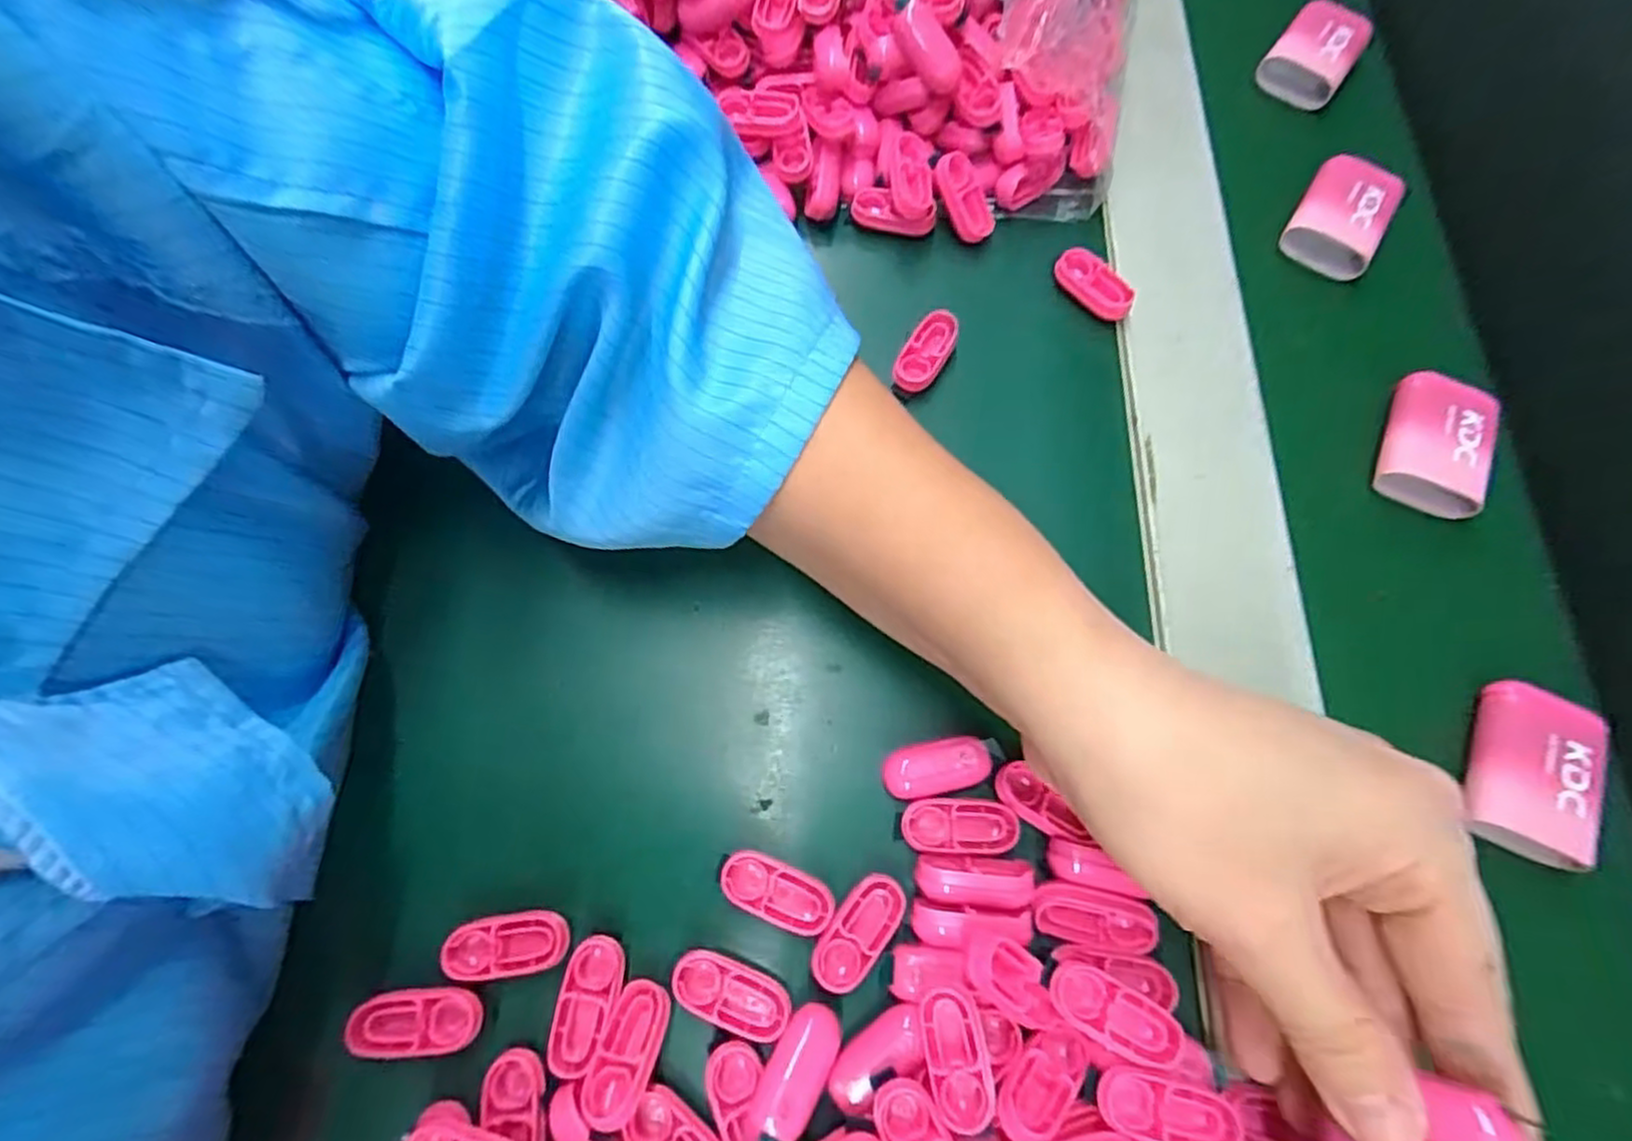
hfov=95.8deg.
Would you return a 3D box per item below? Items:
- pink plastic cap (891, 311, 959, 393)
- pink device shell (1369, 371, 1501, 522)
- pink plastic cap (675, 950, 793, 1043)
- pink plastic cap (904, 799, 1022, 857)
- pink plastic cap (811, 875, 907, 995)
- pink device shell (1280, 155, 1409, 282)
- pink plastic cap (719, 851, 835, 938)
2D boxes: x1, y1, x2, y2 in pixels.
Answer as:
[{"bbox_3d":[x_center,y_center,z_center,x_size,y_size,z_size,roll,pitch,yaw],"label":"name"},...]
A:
[{"bbox_3d":[0.042,-0.082,0.277,0.014,0.008,0.033,33,86,10],"label":"pink plastic cap"},{"bbox_3d":[0.228,-0.047,0.272,0.034,0.017,0.048,23,71,7],"label":"pink device shell"},{"bbox_3d":[-0.024,0.118,0.205,0.034,0.004,0.016,23,71,7],"label":"pink plastic cap"},{"bbox_3d":[0.043,0.077,0.223,0.033,0.006,0.015,2,70,-1],"label":"pink plastic cap"},{"bbox_3d":[0.012,0.103,0.210,0.017,0.004,0.034,32,73,10],"label":"pink plastic cap"},{"bbox_3d":[0.223,-0.150,0.313,0.036,0.019,0.049,32,72,10],"label":"pink device shell"},{"bbox_3d":[-0.011,0.095,0.216,0.034,0.004,0.017,23,71,7],"label":"pink plastic cap"}]

